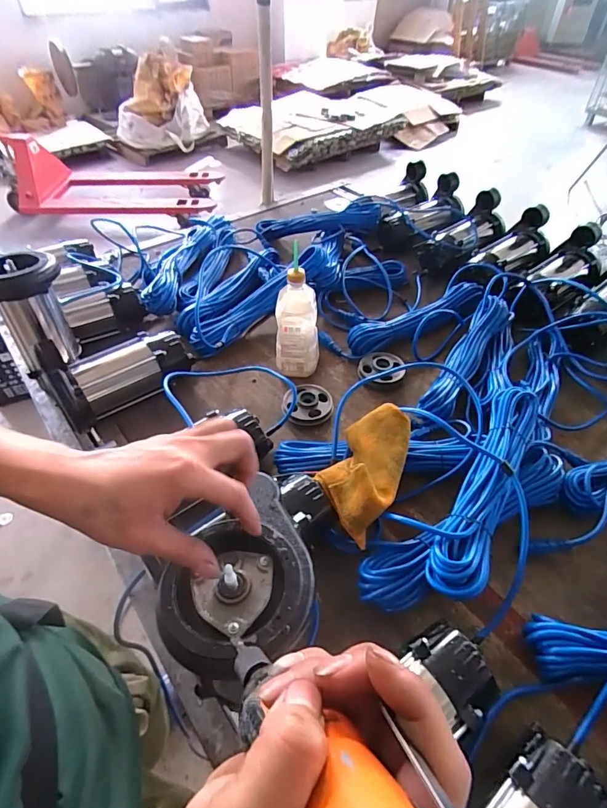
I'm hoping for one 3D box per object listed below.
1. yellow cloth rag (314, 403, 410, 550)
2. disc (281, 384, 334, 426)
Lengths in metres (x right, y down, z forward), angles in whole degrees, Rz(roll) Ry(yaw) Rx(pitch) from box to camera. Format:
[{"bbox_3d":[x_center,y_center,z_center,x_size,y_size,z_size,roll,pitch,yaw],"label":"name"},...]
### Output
[{"bbox_3d":[0.089,0.081,0.611,0.108,0.047,0.199,21,50,19],"label":"yellow cloth rag"},{"bbox_3d":[0.008,0.000,0.785,0.090,0.033,0.083,0,47,0],"label":"disc"}]

